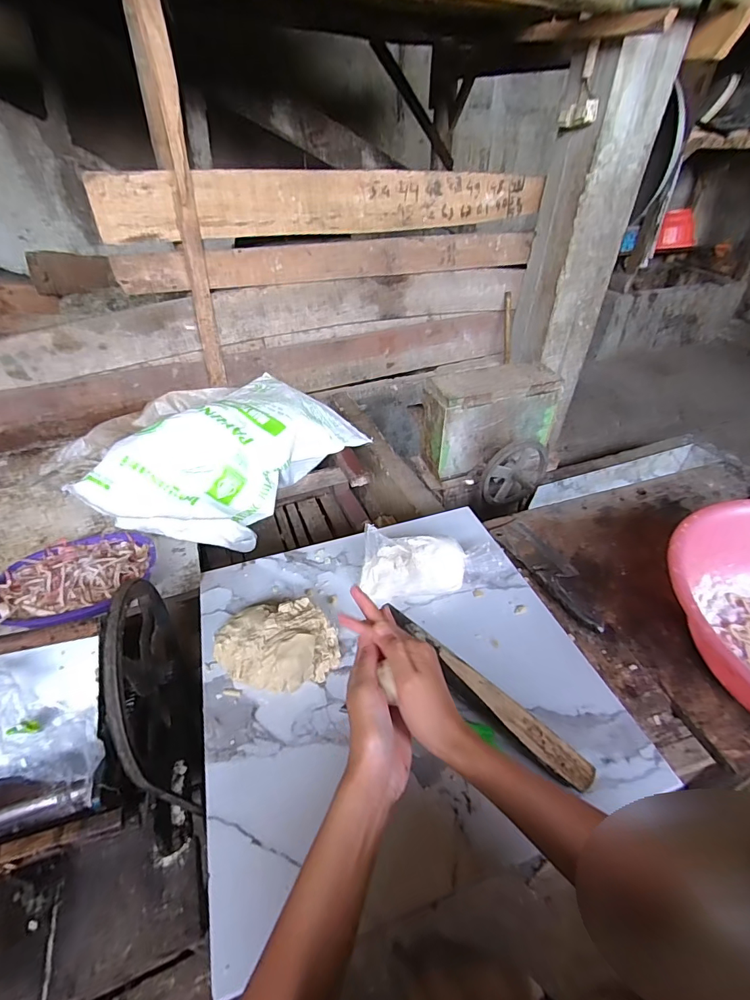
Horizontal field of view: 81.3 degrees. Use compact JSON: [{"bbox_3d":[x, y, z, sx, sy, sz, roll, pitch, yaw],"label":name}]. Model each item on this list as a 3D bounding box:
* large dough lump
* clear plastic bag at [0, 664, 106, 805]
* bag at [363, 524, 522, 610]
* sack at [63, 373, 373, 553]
[{"bbox_3d":[-0.133,0.188,0.588,0.148,0.067,0.139,-22,45,-26],"label":"large dough lump"},{"bbox_3d":[-0.402,0.263,0.489,0.204,0.056,0.107,23,41,-3],"label":"clear plastic bag"},{"bbox_3d":[0.102,0.094,0.670,0.245,0.093,0.077,-7,40,-10],"label":"bag"},{"bbox_3d":[-0.373,-0.134,1.183,0.382,0.187,0.673,22,44,23],"label":"sack"}]

